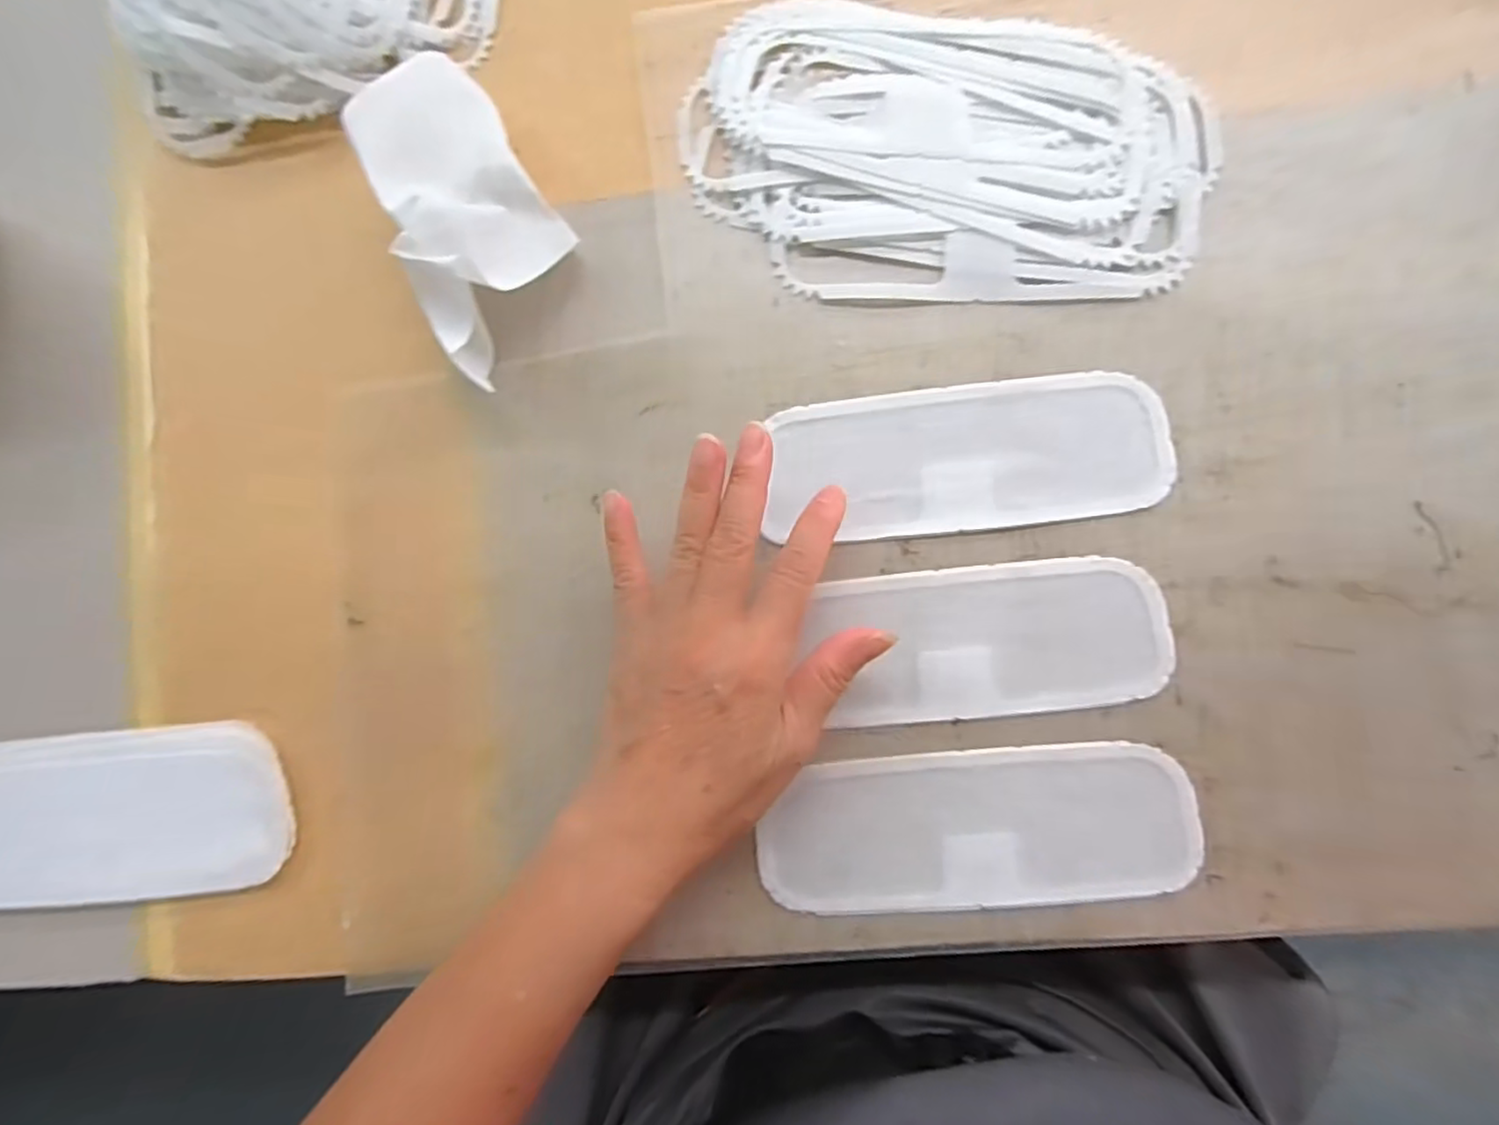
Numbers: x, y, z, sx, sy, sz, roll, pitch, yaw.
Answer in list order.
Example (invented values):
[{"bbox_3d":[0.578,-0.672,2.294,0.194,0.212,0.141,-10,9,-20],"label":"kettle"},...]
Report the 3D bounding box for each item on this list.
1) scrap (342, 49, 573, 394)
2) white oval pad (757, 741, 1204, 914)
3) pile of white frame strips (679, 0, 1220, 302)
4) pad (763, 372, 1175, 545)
[{"bbox_3d":[-0.129,-0.159,0.309,0.072,0.052,0.143,-29,86,3],"label":"scrap"},{"bbox_3d":[0.101,0.120,0.299,0.187,0.006,0.067,-5,87,4],"label":"white oval pad"},{"bbox_3d":[0.089,-0.190,0.313,0.237,0.012,0.132,8,88,5],"label":"pile of white frame strips"},{"bbox_3d":[0.100,-0.049,0.310,0.180,0.005,0.068,-4,87,5],"label":"pad"}]

